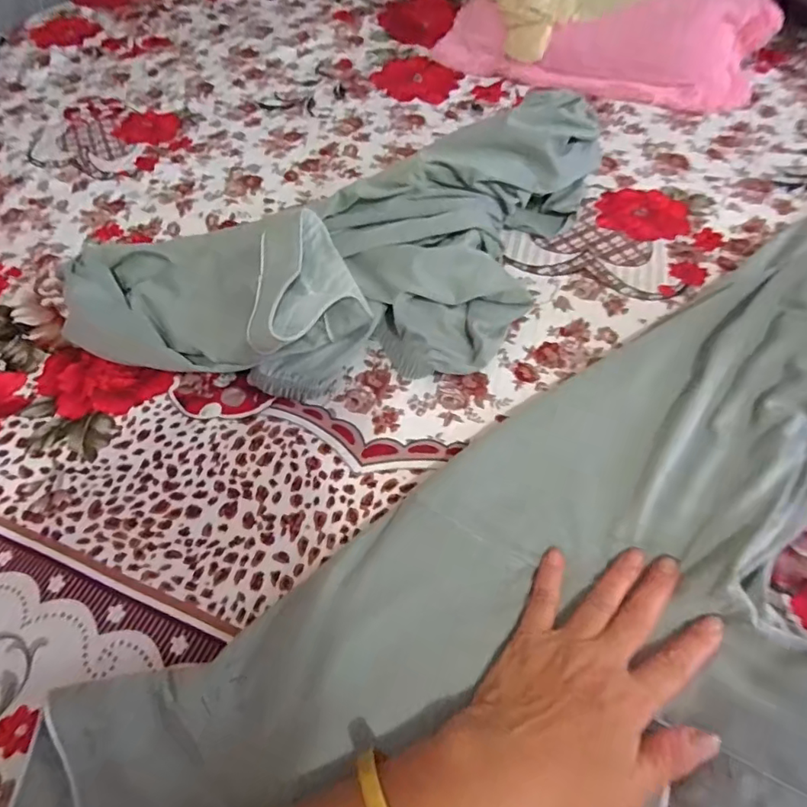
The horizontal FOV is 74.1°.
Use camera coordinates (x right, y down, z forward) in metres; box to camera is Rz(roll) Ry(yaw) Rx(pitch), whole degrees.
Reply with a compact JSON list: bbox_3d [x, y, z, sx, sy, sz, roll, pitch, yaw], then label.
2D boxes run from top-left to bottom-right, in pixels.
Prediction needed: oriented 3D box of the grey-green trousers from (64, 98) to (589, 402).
[{"bbox_3d":[-0.061,-0.147,0.451,0.373,0.091,0.294,14,60,13],"label":"grey-green trousers"}]

